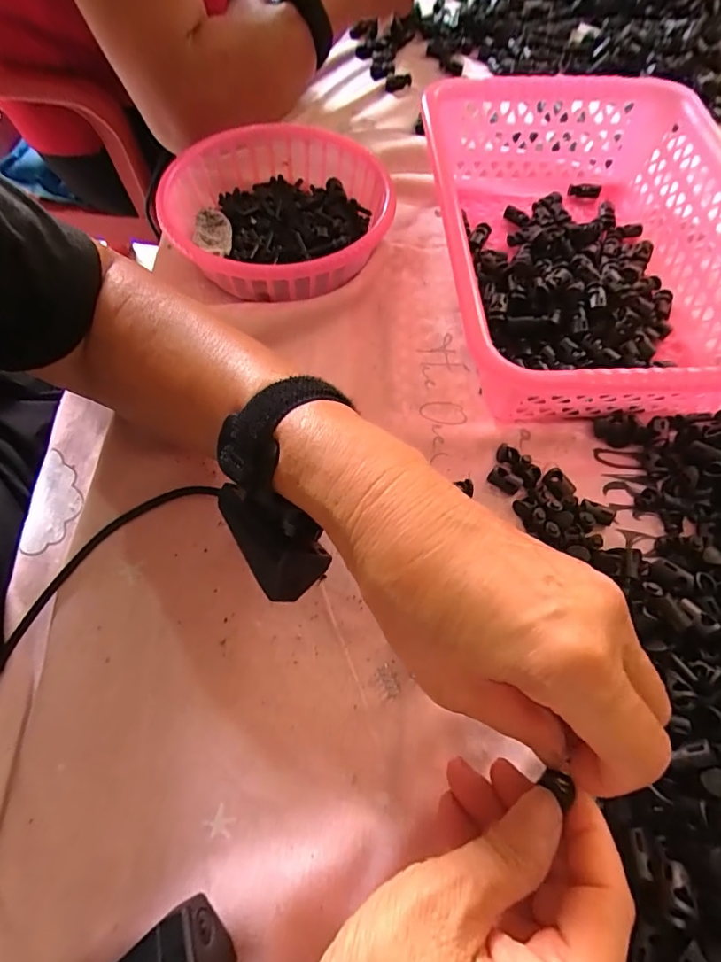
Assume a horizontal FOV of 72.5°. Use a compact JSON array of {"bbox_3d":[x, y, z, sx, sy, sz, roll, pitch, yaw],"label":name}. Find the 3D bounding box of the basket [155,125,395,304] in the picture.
[{"bbox_3d":[-0.061,-0.203,0.380,0.161,0.050,0.167,0,63,-1],"label":"basket"}]

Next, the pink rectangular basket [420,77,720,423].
[{"bbox_3d":[0.159,-0.169,0.354,0.207,0.075,0.302,-2,63,-2],"label":"pink rectangular basket"}]

